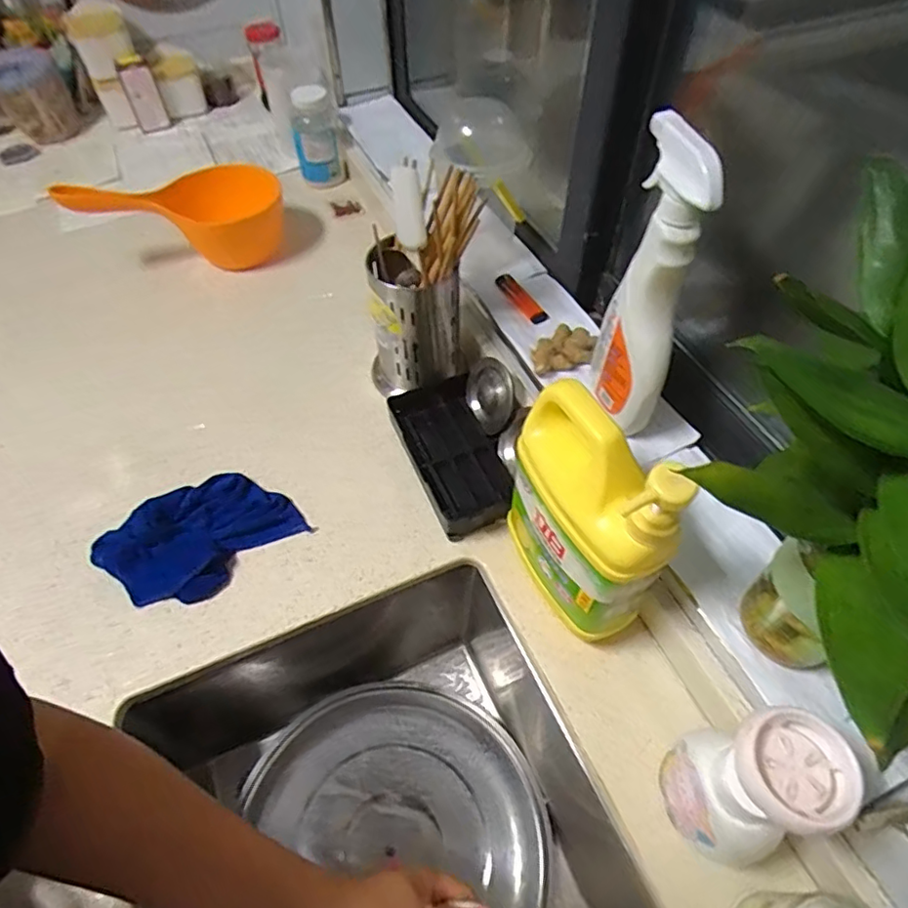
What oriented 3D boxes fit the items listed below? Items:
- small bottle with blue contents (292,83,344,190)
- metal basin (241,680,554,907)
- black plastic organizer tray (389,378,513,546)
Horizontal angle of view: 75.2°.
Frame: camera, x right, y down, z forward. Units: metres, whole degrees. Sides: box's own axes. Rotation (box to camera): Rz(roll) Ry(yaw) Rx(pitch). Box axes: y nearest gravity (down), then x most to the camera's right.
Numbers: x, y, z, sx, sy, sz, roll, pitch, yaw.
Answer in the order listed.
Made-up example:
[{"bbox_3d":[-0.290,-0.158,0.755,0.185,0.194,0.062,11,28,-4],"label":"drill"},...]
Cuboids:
[{"bbox_3d":[-0.230,-0.527,0.986,0.076,0.141,0.054,-13,55,-9],"label":"small bottle with blue contents"},{"bbox_3d":[-0.065,0.397,0.610,0.314,0.061,0.297,0,54,0],"label":"metal basin"},{"bbox_3d":[-0.002,0.000,0.660,0.102,0.036,0.195,-17,56,-12],"label":"black plastic organizer tray"}]

